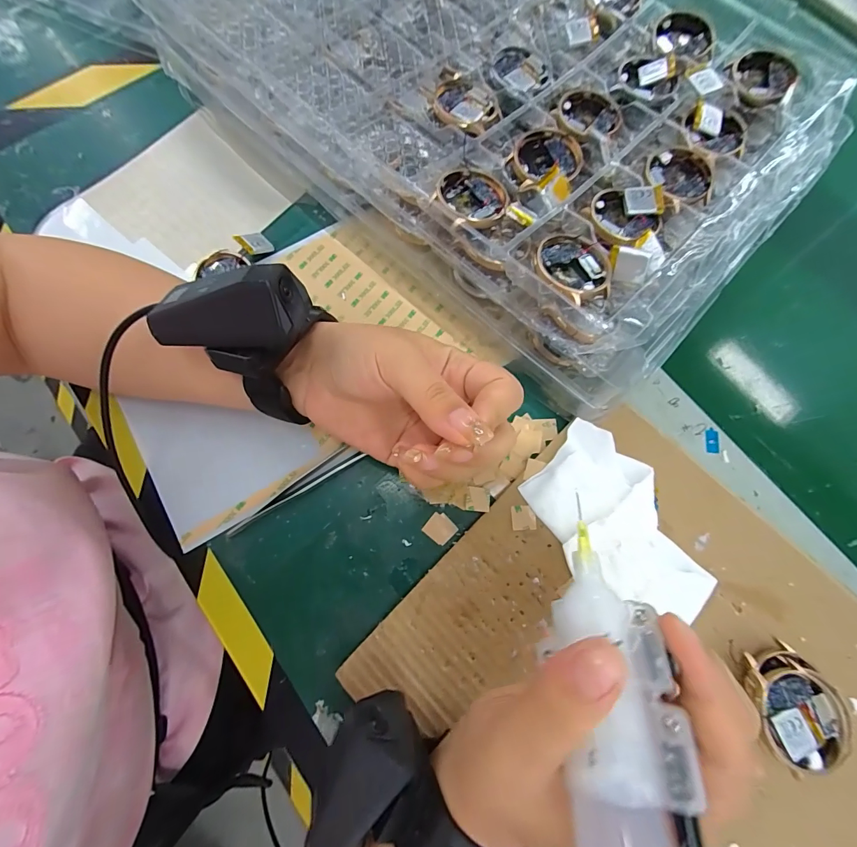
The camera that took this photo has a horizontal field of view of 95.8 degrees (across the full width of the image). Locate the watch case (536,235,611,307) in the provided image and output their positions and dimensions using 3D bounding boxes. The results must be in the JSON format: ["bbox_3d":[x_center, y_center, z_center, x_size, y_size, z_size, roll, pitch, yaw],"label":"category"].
[{"bbox_3d":[0.085,-0.093,0.225,0.039,0.012,0.043,-34,79,-8],"label":"watch case"}]

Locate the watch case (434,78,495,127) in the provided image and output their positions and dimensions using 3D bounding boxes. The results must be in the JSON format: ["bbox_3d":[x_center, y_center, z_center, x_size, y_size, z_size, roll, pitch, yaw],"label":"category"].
[{"bbox_3d":[0.024,-0.218,0.265,0.039,0.011,0.045,-2,76,-1],"label":"watch case"}]

